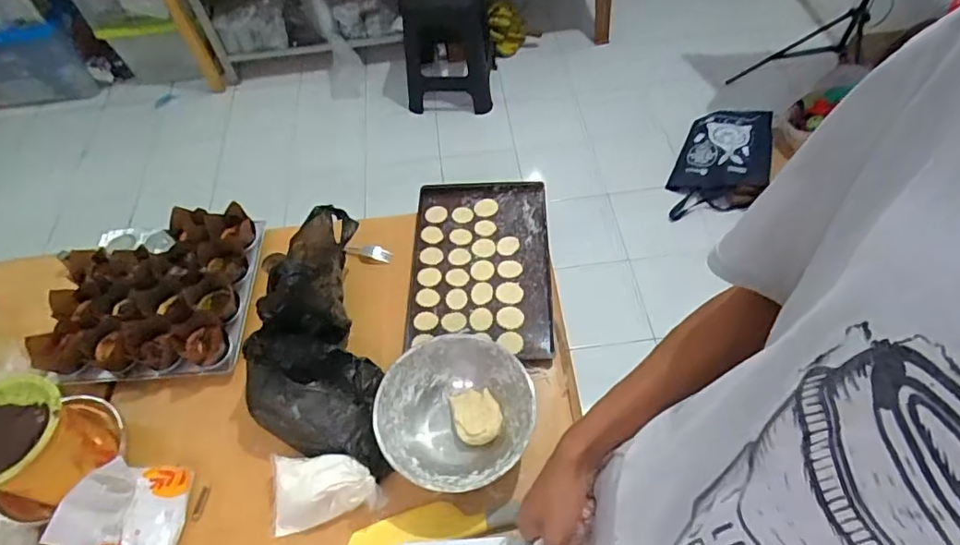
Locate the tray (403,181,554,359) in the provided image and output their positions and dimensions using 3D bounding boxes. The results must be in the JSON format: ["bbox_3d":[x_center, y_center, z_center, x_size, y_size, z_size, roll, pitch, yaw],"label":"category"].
[{"bbox_3d":[0.001,-0.019,0.969,0.242,0.026,0.353,0,56,4],"label":"tray"}]

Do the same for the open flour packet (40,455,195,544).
[{"bbox_3d":[-0.451,0.309,0.706,0.092,0.133,0.132,1,56,5],"label":"open flour packet"}]

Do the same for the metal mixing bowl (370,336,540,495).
[{"bbox_3d":[-0.032,0.200,0.784,0.221,0.072,0.205,-25,58,-13],"label":"metal mixing bowl"}]

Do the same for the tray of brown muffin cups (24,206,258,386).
[{"bbox_3d":[-0.556,0.027,0.921,0.313,0.091,0.288,-2,56,2],"label":"tray of brown muffin cups"}]

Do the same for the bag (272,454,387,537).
[{"bbox_3d":[-0.208,0.298,0.745,0.154,0.056,0.092,-2,56,2],"label":"bag"}]

